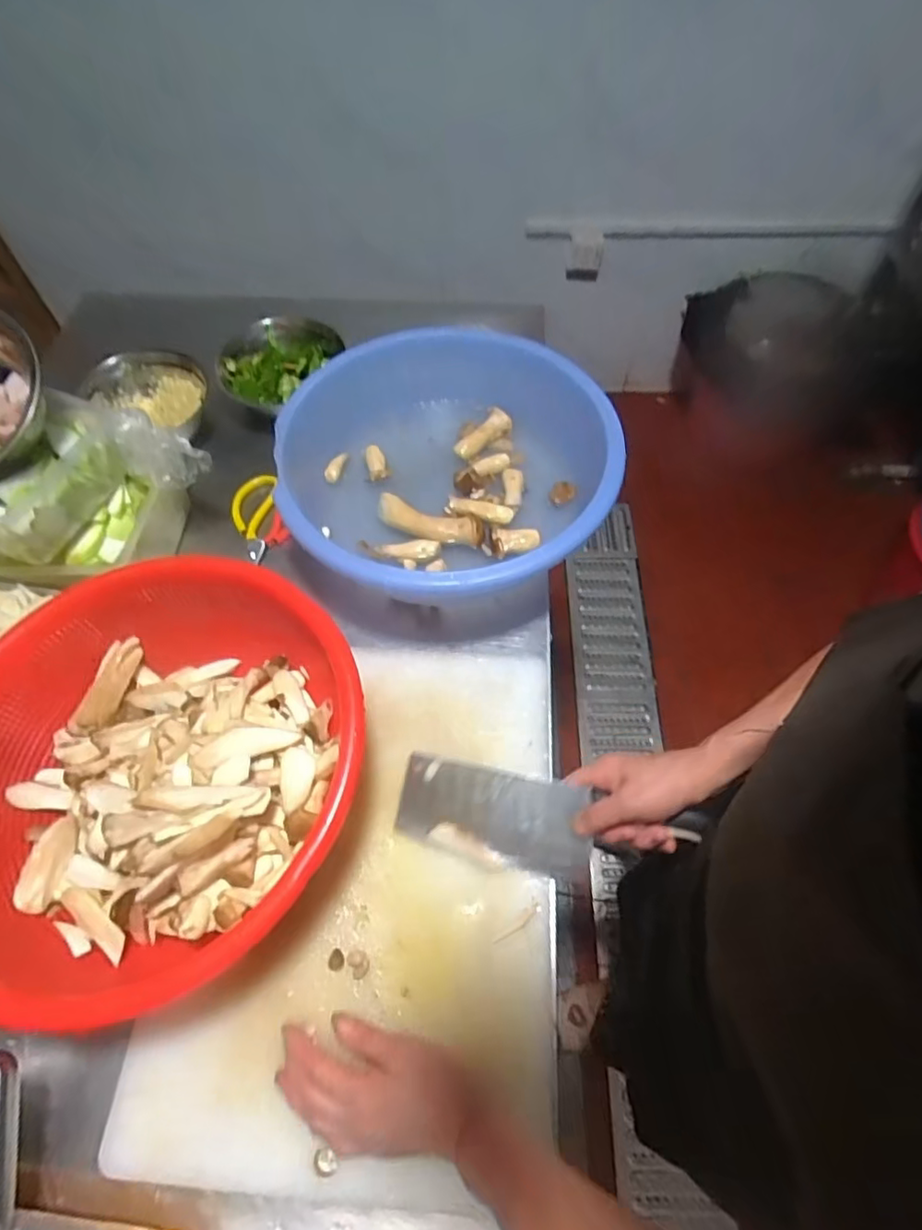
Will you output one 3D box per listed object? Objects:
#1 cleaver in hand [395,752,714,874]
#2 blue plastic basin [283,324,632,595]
[{"bbox_3d":[0.077,0.180,0.540,0.264,0.026,0.096,0,86,9],"label":"cleaver in hand"},{"bbox_3d":[-0.013,-0.163,0.698,0.364,0.140,0.346,0,60,0],"label":"blue plastic basin"}]

